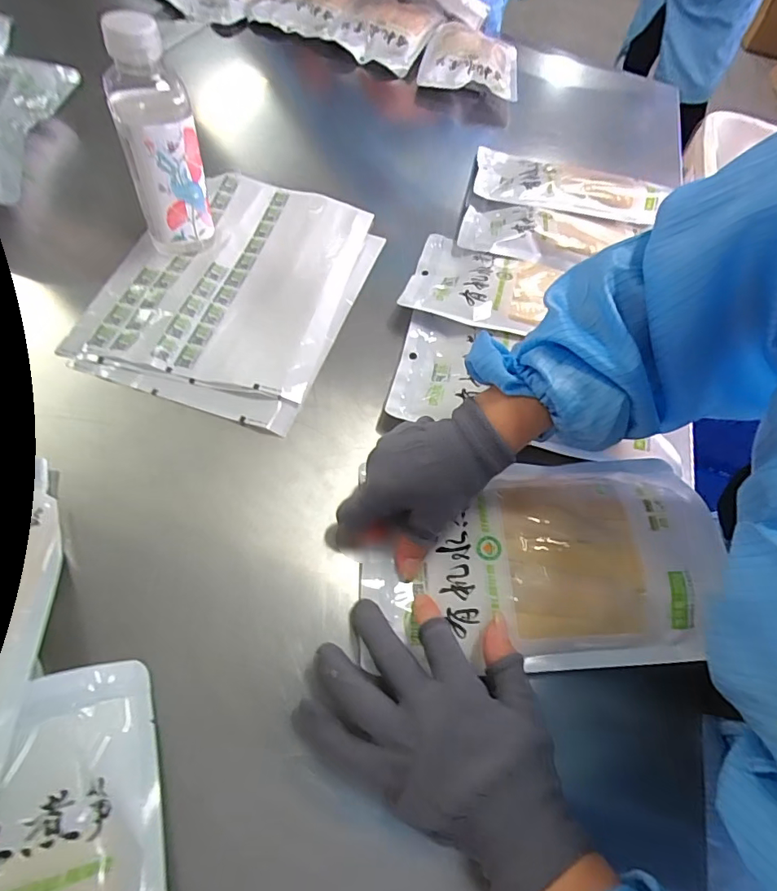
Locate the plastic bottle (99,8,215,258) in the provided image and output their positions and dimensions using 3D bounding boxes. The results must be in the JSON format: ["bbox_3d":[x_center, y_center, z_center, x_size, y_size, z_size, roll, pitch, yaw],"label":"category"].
[{"bbox_3d":[-0.201,-0.262,0.428,0.064,0.181,0.055,-19,65,-17],"label":"plastic bottle"}]

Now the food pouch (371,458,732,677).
[{"bbox_3d":[0.107,0.074,0.349,0.244,0.043,0.150,3,57,-3],"label":"food pouch"}]

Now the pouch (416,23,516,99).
[{"bbox_3d":[0.139,-0.650,0.815,0.160,0.029,0.230,10,57,-3],"label":"pouch"}]

